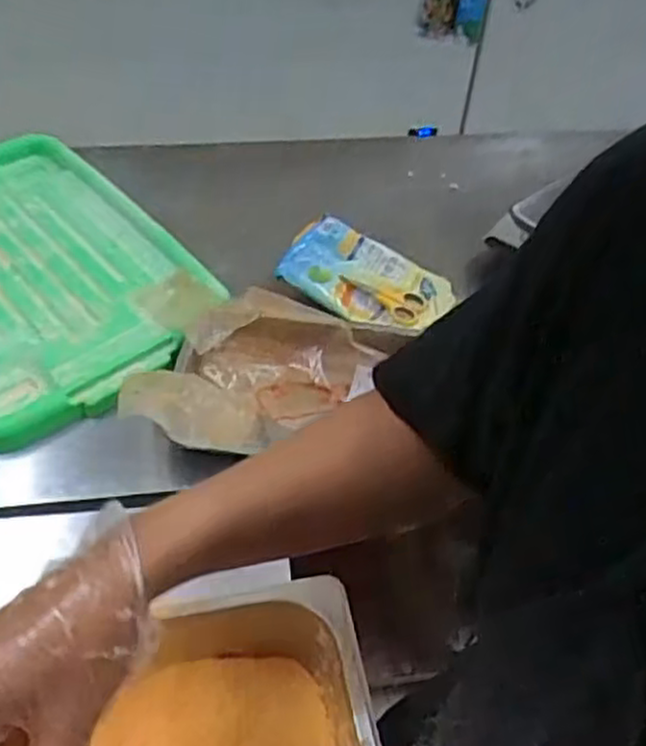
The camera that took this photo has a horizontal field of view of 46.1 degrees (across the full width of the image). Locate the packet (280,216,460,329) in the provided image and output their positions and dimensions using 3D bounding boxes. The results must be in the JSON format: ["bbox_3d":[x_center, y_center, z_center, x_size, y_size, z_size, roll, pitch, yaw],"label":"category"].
[{"bbox_3d":[0.057,-0.124,0.993,0.207,0.028,0.137,31,62,-4],"label":"packet"}]

